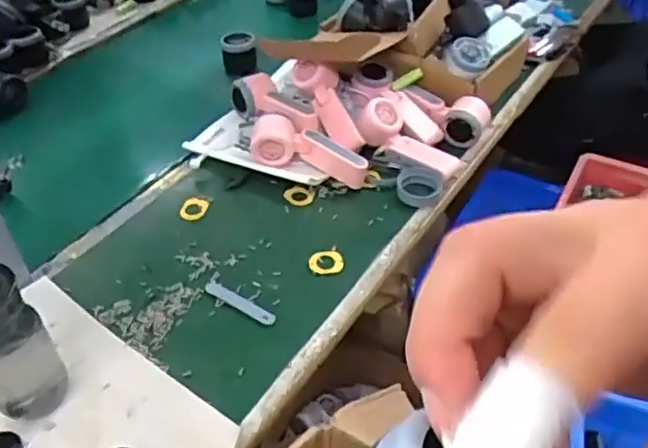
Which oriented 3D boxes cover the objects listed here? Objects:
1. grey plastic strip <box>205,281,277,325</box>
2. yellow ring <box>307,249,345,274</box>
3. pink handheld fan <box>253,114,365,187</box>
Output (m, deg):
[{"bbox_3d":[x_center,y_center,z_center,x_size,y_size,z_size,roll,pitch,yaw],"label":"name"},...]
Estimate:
[{"bbox_3d":[-0.094,0.087,0.716,0.097,0.007,0.017,24,48,25],"label":"grey plastic strip"},{"bbox_3d":[0.003,0.045,0.760,0.042,0.009,0.032,-2,43,-1],"label":"yellow ring"},{"bbox_3d":[-0.022,-0.094,0.859,0.165,0.066,0.052,15,45,16],"label":"pink handheld fan"}]

